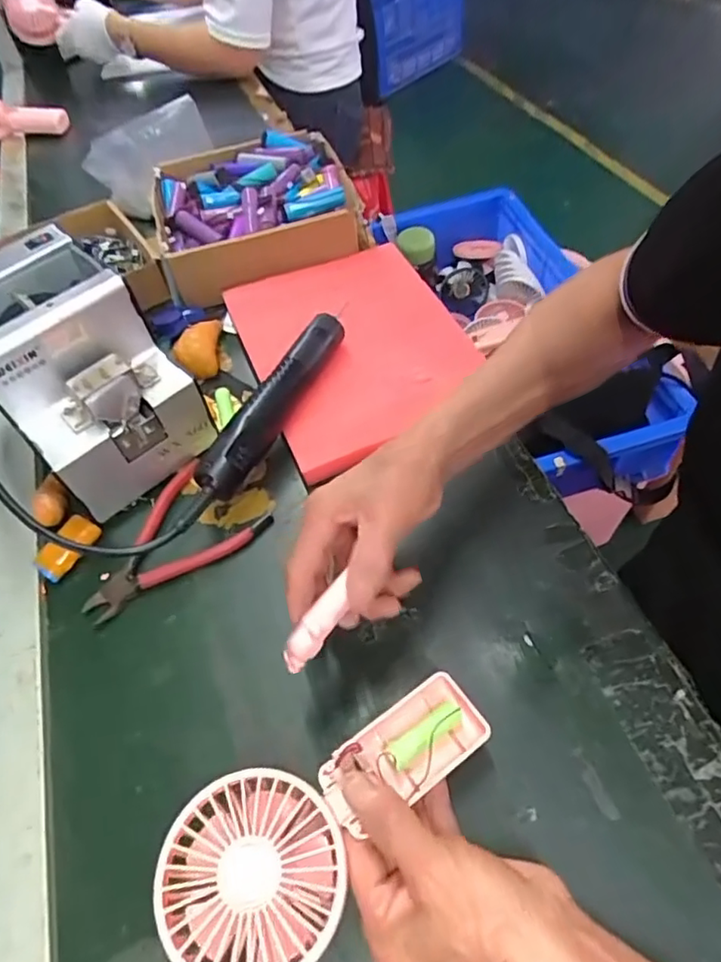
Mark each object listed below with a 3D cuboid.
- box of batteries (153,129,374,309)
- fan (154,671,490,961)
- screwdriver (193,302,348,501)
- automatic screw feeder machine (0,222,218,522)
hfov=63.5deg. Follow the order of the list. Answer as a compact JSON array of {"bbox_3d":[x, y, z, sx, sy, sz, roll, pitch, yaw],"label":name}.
[{"bbox_3d":[-0.121,-0.319,0.670,0.214,0.060,0.197,-16,54,-4],"label":"box of batteries"},{"bbox_3d":[-0.012,0.171,0.304,0.184,0.027,0.083,-24,54,-29],"label":"fan"},{"bbox_3d":[-0.073,-0.073,0.498,0.034,0.035,0.206,20,60,20],"label":"screwdriver"},{"bbox_3d":[-0.234,-0.087,0.482,0.124,0.150,0.170,-40,59,-21],"label":"automatic screw feeder machine"}]

